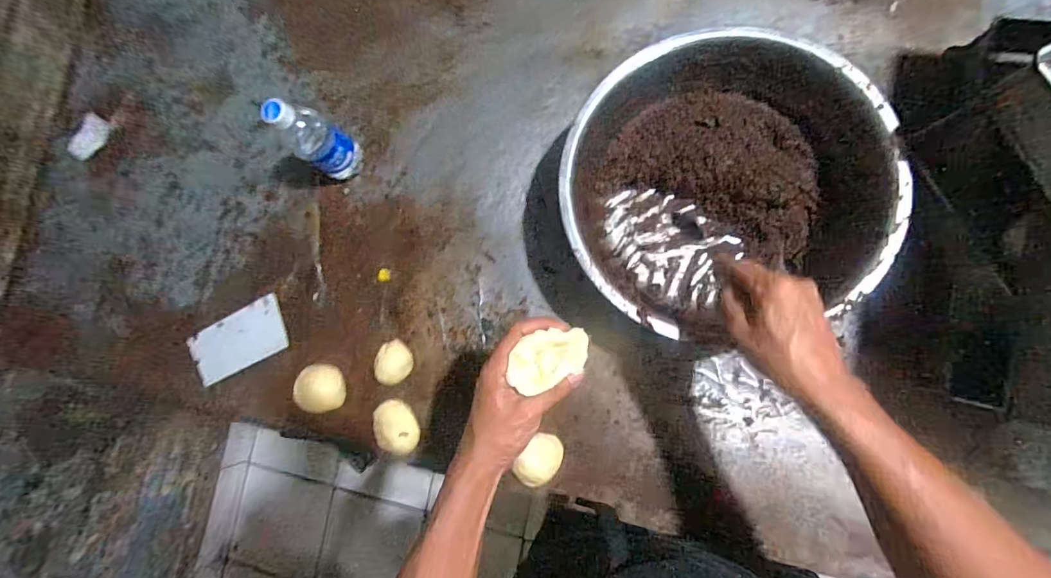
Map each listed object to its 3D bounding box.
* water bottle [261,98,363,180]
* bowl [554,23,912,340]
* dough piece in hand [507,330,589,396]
[{"bbox_3d":[-0.277,-0.197,0.614,0.054,0.177,0.065,36,89,10],"label":"water bottle"},{"bbox_3d":[0.224,-0.108,0.561,0.343,0.132,0.329,-1,83,7],"label":"bowl"},{"bbox_3d":[0.022,0.061,0.416,0.073,0.024,0.044,-25,81,4],"label":"dough piece in hand"}]

